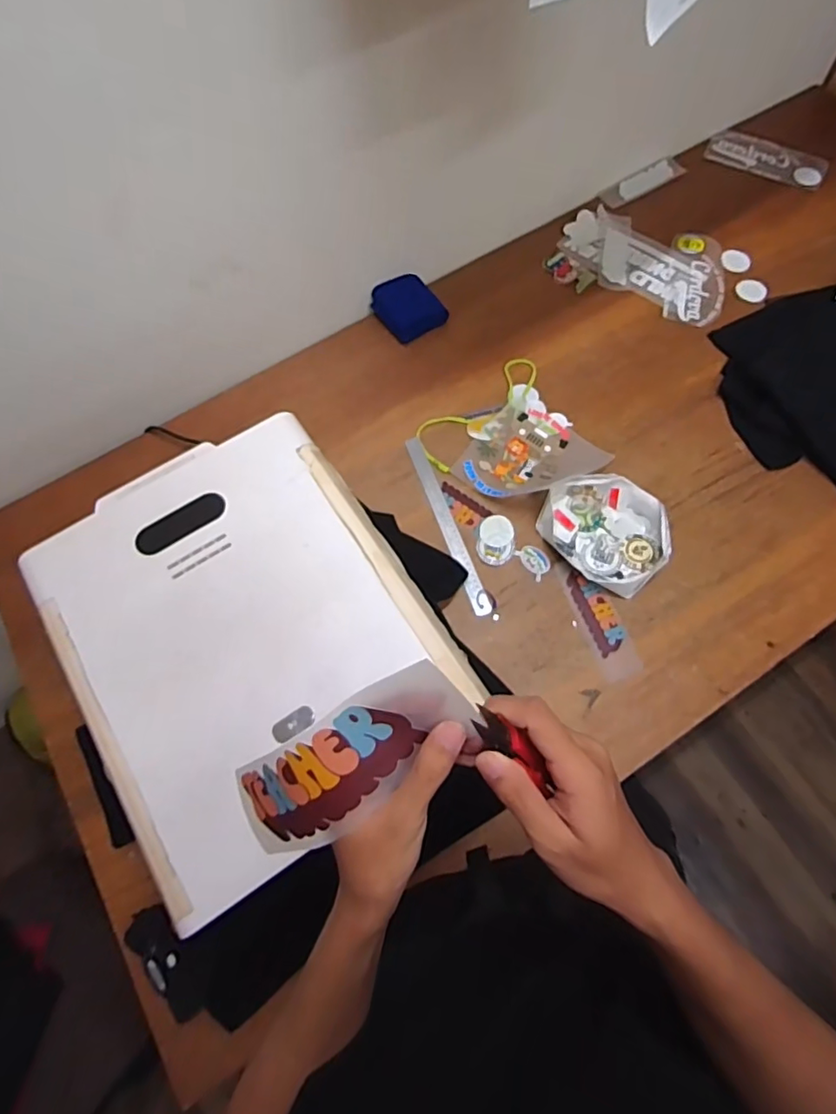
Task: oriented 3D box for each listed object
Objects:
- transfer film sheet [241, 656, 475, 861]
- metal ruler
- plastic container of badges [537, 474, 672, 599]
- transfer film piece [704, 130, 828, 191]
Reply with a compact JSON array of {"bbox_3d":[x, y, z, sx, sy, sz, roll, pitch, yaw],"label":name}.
[{"bbox_3d":[-0.045,0.118,0.320,0.165,0.040,0.060,-40,69,15],"label":"transfer film sheet"},{"bbox_3d":[0.045,-0.057,0.909,0.024,0.005,0.331,-19,68,-5],"label":"metal ruler"},{"bbox_3d":[0.291,-0.046,0.872,0.157,0.038,0.195,-41,72,-13],"label":"plastic container of badges"},{"bbox_3d":[0.747,-0.855,1.209,0.245,0.007,0.093,32,80,17],"label":"transfer film piece"}]

